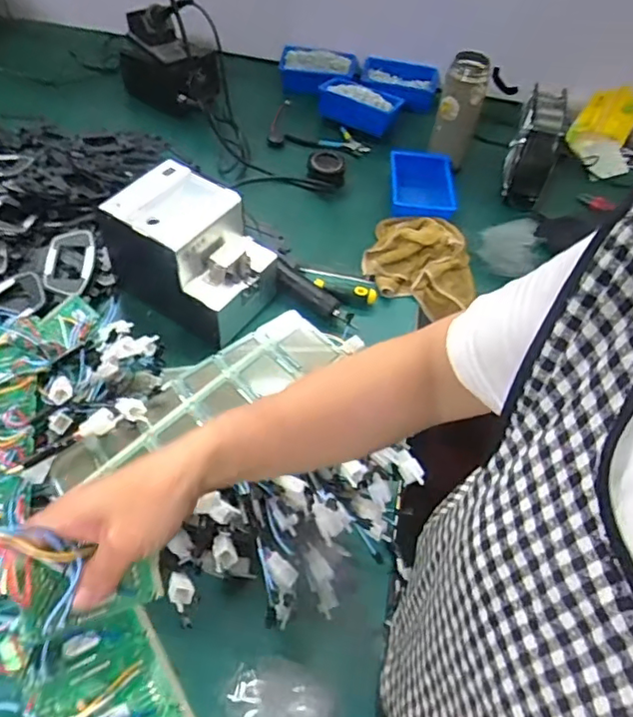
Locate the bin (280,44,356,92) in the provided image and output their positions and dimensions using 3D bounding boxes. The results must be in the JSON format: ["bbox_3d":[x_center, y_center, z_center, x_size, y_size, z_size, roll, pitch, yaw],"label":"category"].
[{"bbox_3d":[0.001,-0.572,1.139,0.158,0.054,0.100,11,53,3],"label":"bin"}]

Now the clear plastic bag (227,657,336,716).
[{"bbox_3d":[-0.029,0.303,0.490,0.085,0.029,0.086,-14,56,-15],"label":"clear plastic bag"}]

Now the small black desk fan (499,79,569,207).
[{"bbox_3d":[0.367,-0.362,0.963,0.068,0.142,0.125,15,53,6],"label":"small black desk fan"}]

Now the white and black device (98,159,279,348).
[{"bbox_3d":[-0.156,-0.130,0.727,0.194,0.143,0.132,26,55,14],"label":"white and black device"}]

